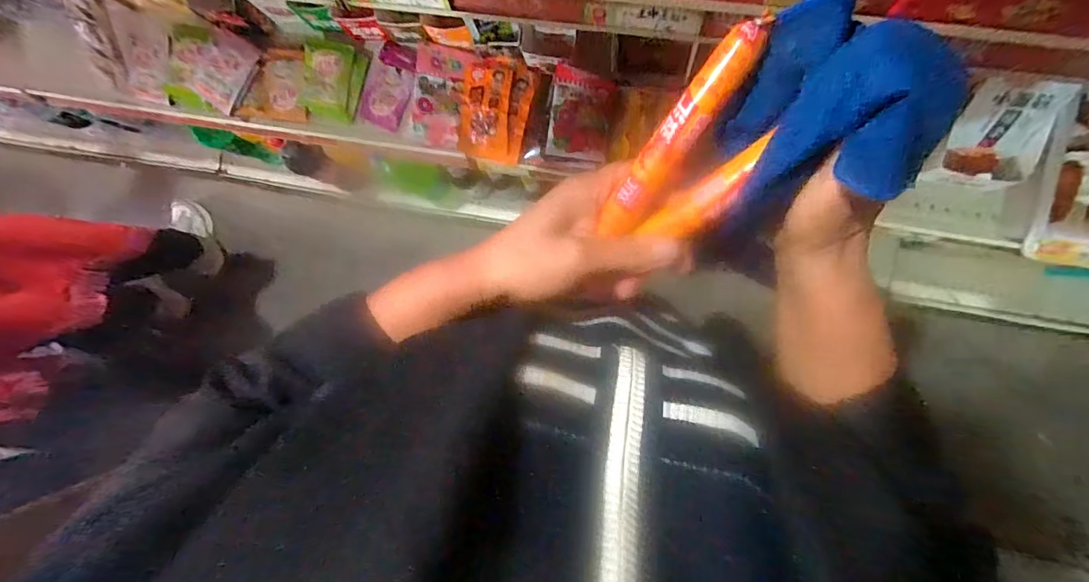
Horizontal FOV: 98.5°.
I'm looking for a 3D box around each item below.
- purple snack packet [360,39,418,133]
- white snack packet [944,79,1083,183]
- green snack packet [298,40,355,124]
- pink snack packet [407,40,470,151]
[{"bbox_3d":[-0.250,-0.333,0.759,0.078,0.009,0.130,26,95,6],"label":"purple snack packet"},{"bbox_3d":[0.561,-0.196,0.574,0.096,0.035,0.123,11,138,17],"label":"white snack packet"},{"bbox_3d":[-0.352,-0.343,0.759,0.089,0.010,0.114,13,93,7],"label":"green snack packet"},{"bbox_3d":[-0.169,-0.305,0.738,0.078,0.026,0.147,8,93,7],"label":"pink snack packet"}]

